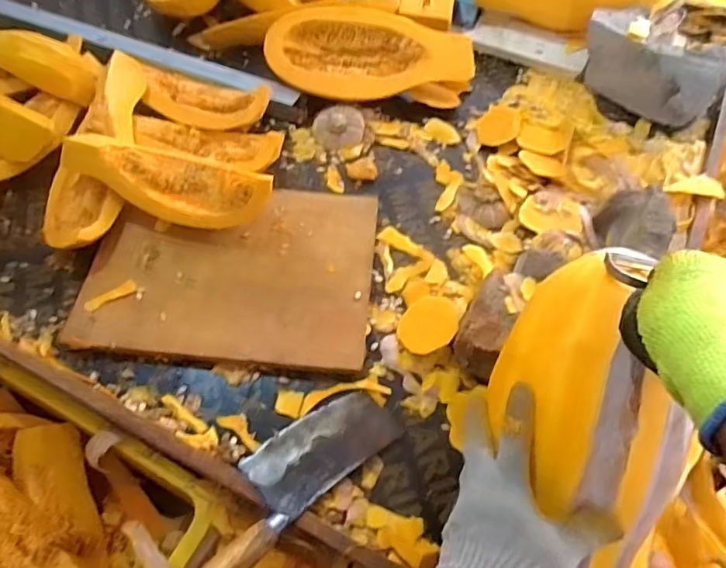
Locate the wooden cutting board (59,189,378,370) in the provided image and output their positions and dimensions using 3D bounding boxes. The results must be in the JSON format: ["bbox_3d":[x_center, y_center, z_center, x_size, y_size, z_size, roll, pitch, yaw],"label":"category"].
[{"bbox_3d":[-0.175,-0.023,0.731,0.371,0.018,0.263,4,62,0],"label":"wooden cutting board"}]

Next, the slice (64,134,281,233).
[{"bbox_3d":[-0.270,-0.145,0.755,0.301,0.072,0.102,19,61,8],"label":"slice"}]

